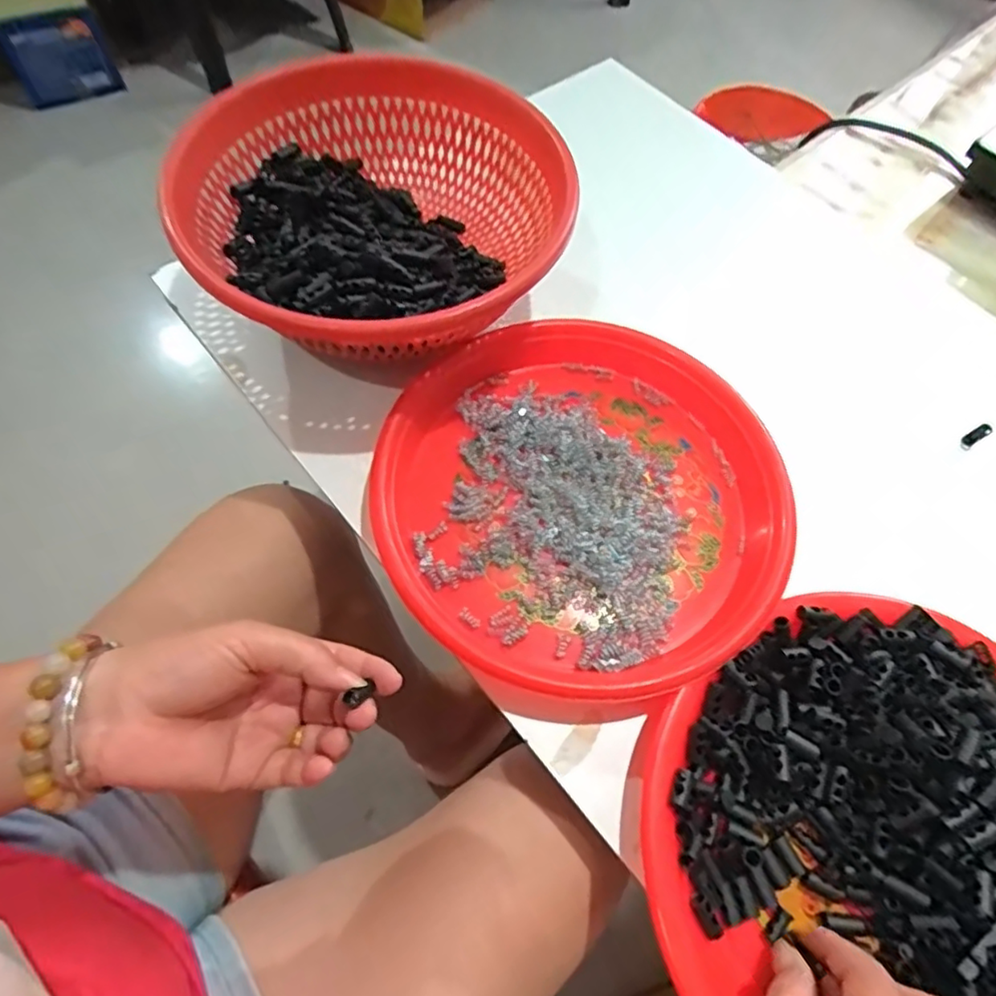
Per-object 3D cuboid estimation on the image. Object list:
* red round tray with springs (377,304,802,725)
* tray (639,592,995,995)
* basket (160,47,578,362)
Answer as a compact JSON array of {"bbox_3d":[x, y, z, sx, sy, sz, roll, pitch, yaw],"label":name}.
[{"bbox_3d":[0.053,-0.005,0.383,0.251,0.030,0.241,1,63,-3],"label":"red round tray with springs"},{"bbox_3d":[0.215,0.170,0.293,0.275,0.047,0.231,15,63,4],"label":"tray"},{"bbox_3d":[-0.081,-0.192,0.425,0.238,0.091,0.249,1,63,-3],"label":"basket"}]

